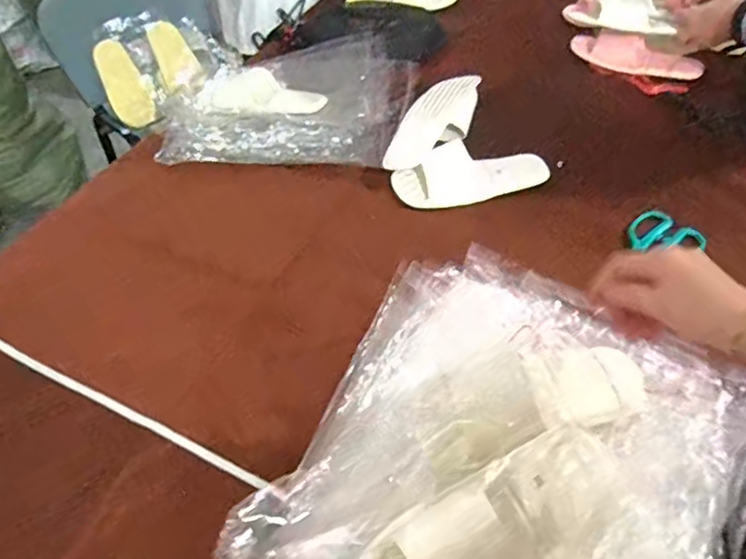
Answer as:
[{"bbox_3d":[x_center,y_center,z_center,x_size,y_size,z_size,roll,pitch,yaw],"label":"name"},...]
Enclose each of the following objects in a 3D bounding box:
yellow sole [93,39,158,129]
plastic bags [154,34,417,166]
[{"bbox_3d":[-0.657,-0.511,1.578,0.106,0.017,0.264,-34,81,3],"label":"yellow sole"},{"bbox_3d":[-0.145,-0.311,1.041,0.418,0.052,0.293,1,55,7],"label":"plastic bags"}]

